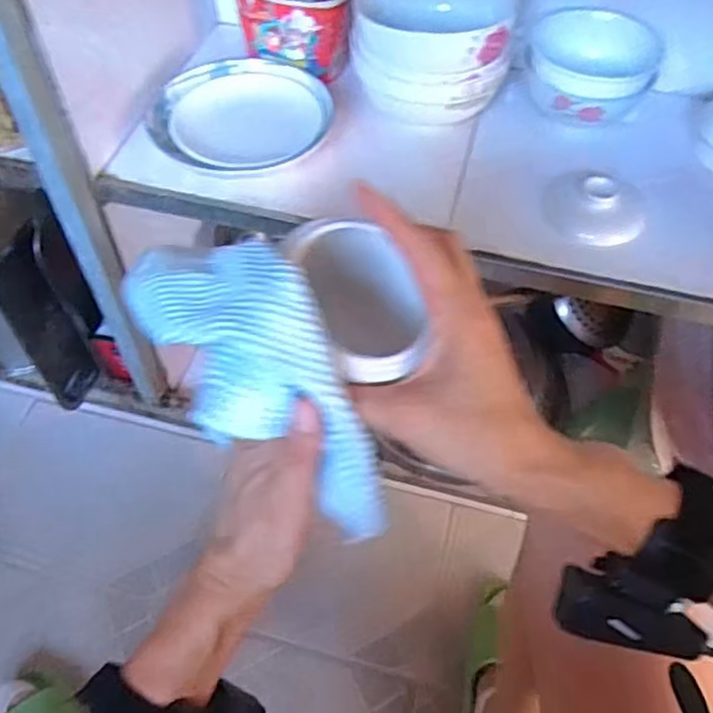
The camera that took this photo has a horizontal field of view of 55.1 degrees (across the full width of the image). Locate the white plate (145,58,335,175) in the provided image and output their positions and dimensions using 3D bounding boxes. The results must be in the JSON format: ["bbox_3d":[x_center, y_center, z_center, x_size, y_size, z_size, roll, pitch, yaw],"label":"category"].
[{"bbox_3d":[-0.119,-0.250,0.700,0.174,0.025,0.174,0,54,-1],"label":"white plate"}]

